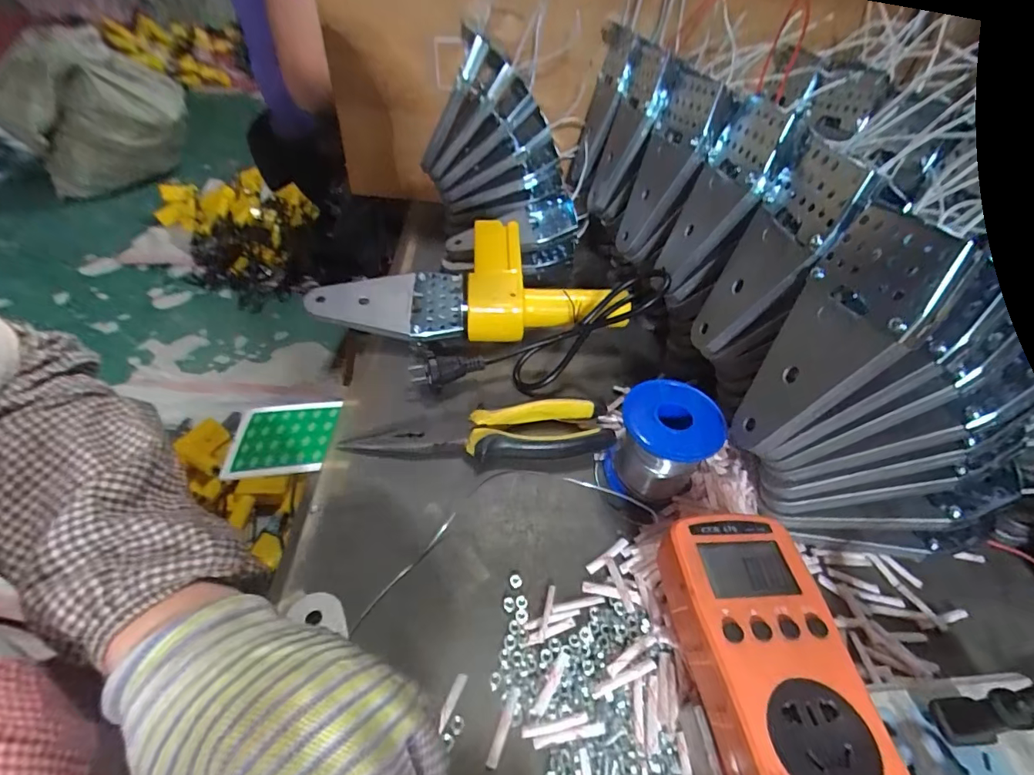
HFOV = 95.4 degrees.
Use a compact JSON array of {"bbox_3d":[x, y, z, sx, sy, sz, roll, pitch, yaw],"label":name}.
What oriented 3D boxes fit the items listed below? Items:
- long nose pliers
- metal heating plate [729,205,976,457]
[{"bbox_3d":[-0.023,0.034,0.332,0.183,0.018,0.040,-3,46,-10],"label":"long nose pliers"},{"bbox_3d":[0.154,-0.019,0.239,0.008,0.131,0.065,13,31,-16],"label":"metal heating plate"}]

